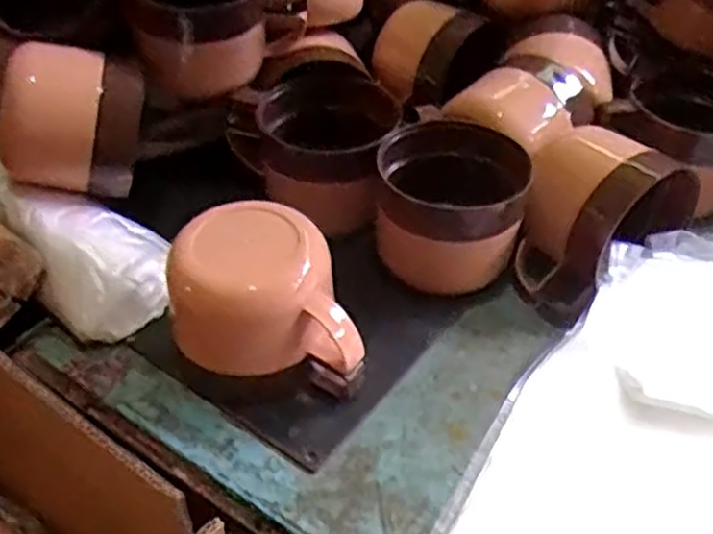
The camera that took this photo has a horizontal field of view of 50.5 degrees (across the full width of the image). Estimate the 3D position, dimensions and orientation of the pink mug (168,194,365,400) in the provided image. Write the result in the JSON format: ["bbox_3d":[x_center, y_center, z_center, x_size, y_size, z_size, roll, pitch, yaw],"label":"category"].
[{"bbox_3d":[-0.053,0.023,0.495,0.123,0.116,0.090,9,45,7],"label":"pink mug"}]

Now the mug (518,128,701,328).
[{"bbox_3d":[0.179,-0.039,0.555,0.129,0.108,0.076,-29,49,-27],"label":"mug"}]

